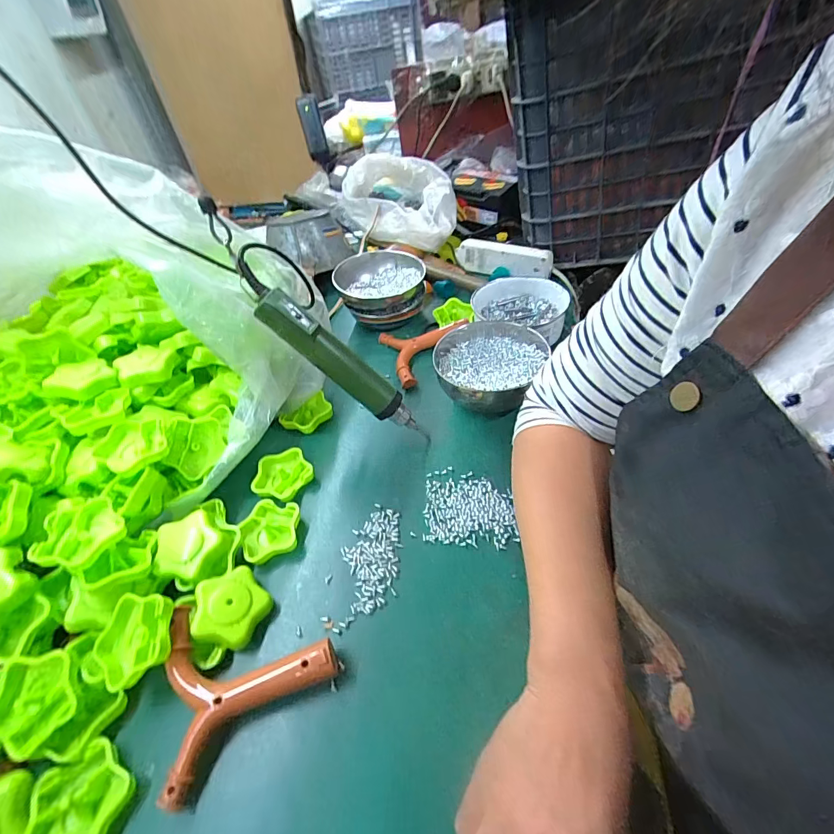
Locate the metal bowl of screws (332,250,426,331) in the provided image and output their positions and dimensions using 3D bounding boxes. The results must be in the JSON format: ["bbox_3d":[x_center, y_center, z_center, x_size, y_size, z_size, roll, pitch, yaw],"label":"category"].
[{"bbox_3d":[-0.058,-0.211,0.689,0.146,0.080,0.120,-11,47,-1],"label":"metal bowl of screws"}]

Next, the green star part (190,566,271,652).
[{"bbox_3d":[-0.173,0.176,0.378,0.066,0.020,0.063,40,47,17],"label":"green star part"}]

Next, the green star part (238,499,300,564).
[{"bbox_3d":[-0.157,0.121,0.445,0.063,0.023,0.067,-26,47,-15],"label":"green star part"}]

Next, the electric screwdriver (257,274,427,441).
[{"bbox_3d":[-0.076,-0.052,0.472,0.040,0.257,0.030,-29,32,34],"label":"electric screwdriver"}]

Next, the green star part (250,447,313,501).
[{"bbox_3d":[-0.163,0.070,0.493,0.067,0.017,0.066,-31,49,-20],"label":"green star part"}]

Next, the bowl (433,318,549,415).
[{"bbox_3d":[0.091,-0.061,0.564,0.138,0.071,0.164,16,52,22],"label":"bowl"}]

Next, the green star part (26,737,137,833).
[{"bbox_3d":[-0.242,0.281,0.300,0.065,0.020,0.067,-16,46,-6],"label":"green star part"}]

